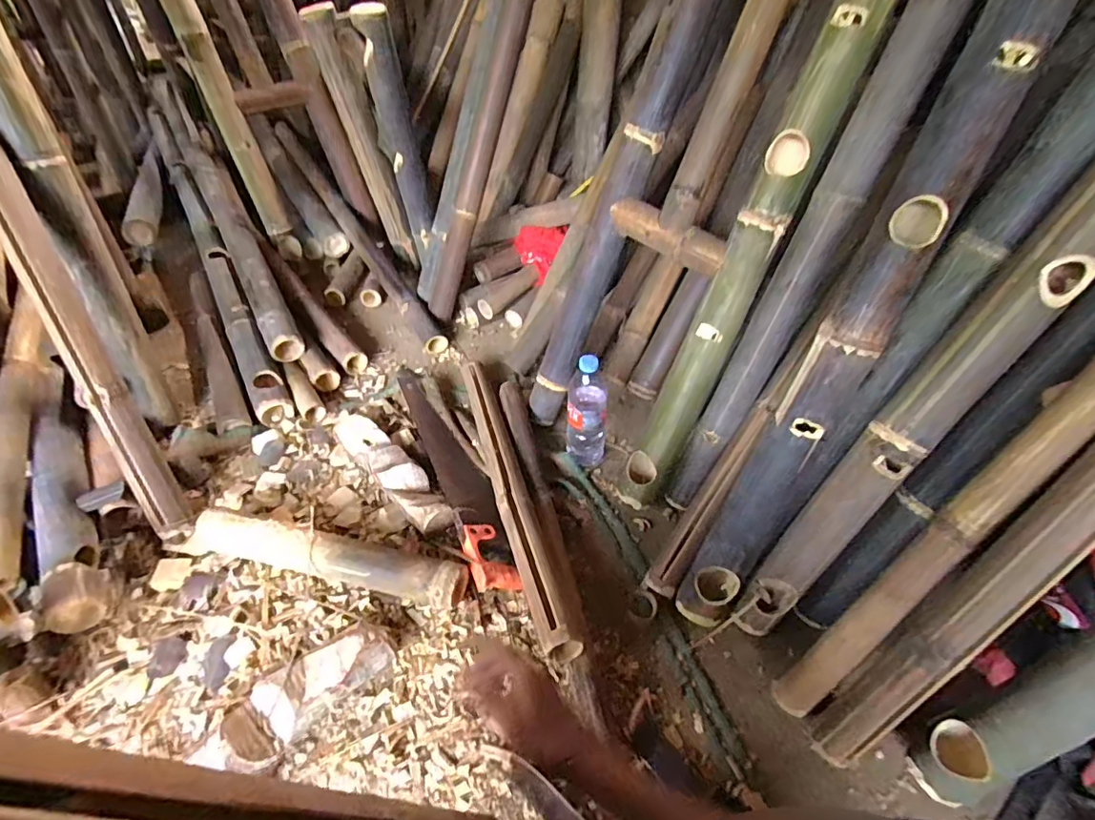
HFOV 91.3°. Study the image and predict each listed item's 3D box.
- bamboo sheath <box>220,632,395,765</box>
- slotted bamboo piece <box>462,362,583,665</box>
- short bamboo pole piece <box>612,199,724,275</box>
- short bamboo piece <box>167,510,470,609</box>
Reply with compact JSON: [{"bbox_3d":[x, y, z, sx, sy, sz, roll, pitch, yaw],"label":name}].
[{"bbox_3d":[-0.300,0.353,0.691,0.194,0.055,0.086,-31,52,-31],"label":"bamboo sheath"},{"bbox_3d":[-0.069,0.114,0.919,0.059,0.059,0.632,-10,44,-14],"label":"slotted bamboo piece"},{"bbox_3d":[0.189,-0.273,0.834,0.046,0.049,0.216,-32,53,-32],"label":"short bamboo pole piece"},{"bbox_3d":[-0.344,0.219,0.810,0.452,0.066,0.069,11,43,9],"label":"short bamboo piece"}]

